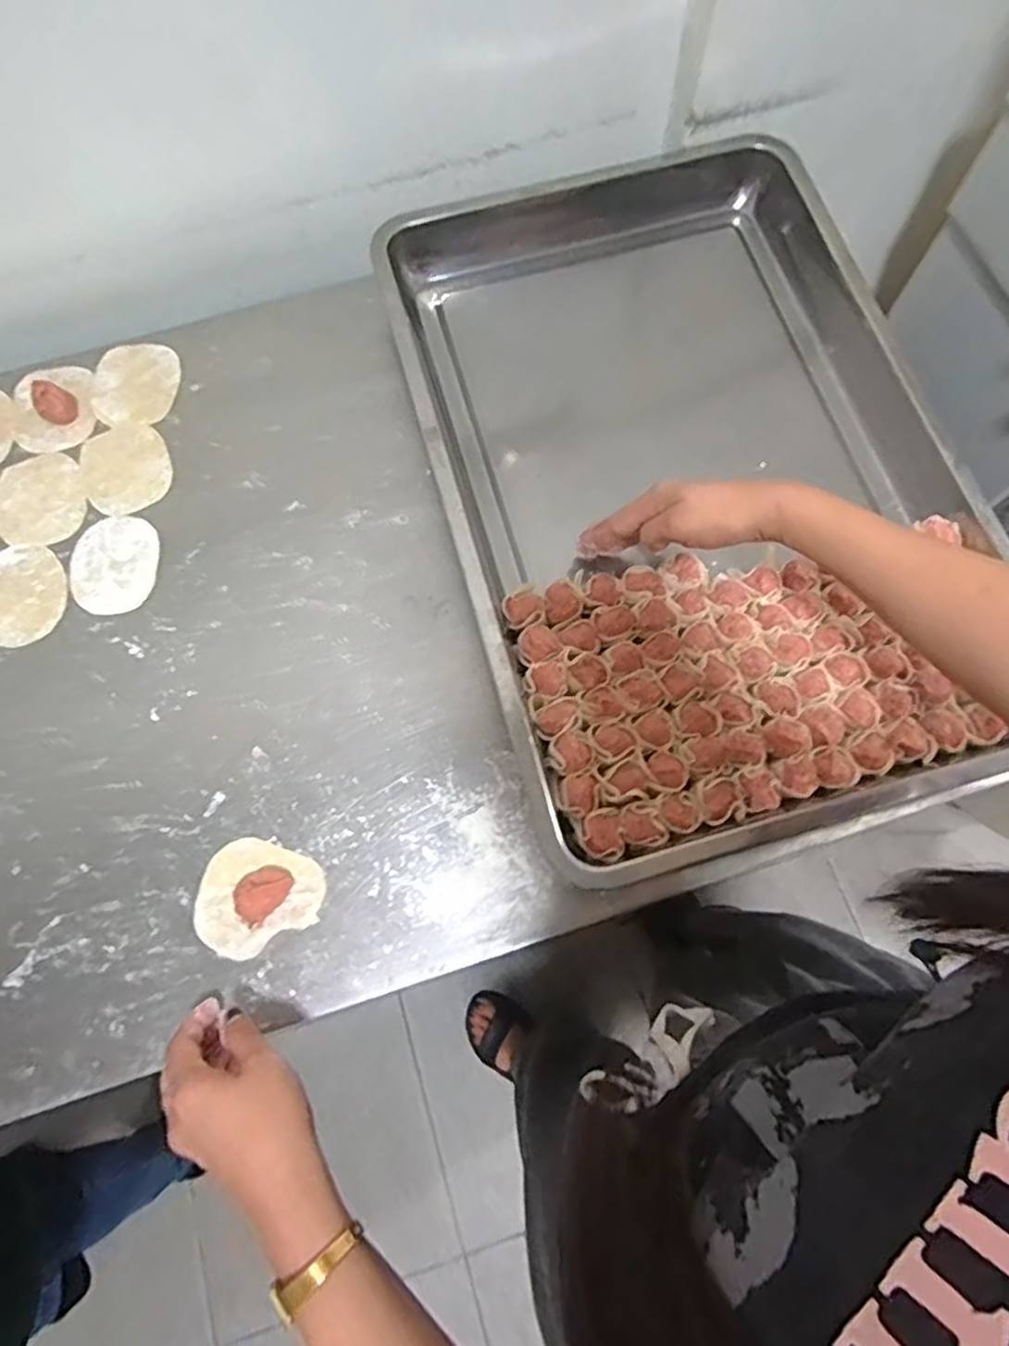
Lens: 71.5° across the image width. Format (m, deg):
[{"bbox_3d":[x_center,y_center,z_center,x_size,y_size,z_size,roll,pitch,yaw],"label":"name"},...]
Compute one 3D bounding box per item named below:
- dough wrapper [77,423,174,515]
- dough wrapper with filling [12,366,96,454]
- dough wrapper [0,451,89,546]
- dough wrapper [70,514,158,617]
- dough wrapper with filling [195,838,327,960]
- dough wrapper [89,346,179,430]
[{"bbox_3d":[-0.327,-0.177,0.605,0.073,0.004,0.086,-20,73,-6],"label":"dough wrapper"},{"bbox_3d":[-0.402,-0.239,0.615,0.070,0.029,0.083,-12,72,-4],"label":"dough wrapper with filling"},{"bbox_3d":[-0.398,-0.149,0.599,0.078,0.004,0.088,-12,72,-4],"label":"dough wrapper"},{"bbox_3d":[-0.322,-0.090,0.577,0.071,0.004,0.087,-7,72,-2],"label":"dough wrapper"},{"bbox_3d":[-0.173,0.157,0.488,0.086,0.015,0.076,9,72,3],"label":"dough wrapper with filling"},{"bbox_3d":[-0.333,-0.261,0.633,0.072,0.004,0.081,0,76,-2],"label":"dough wrapper"}]

